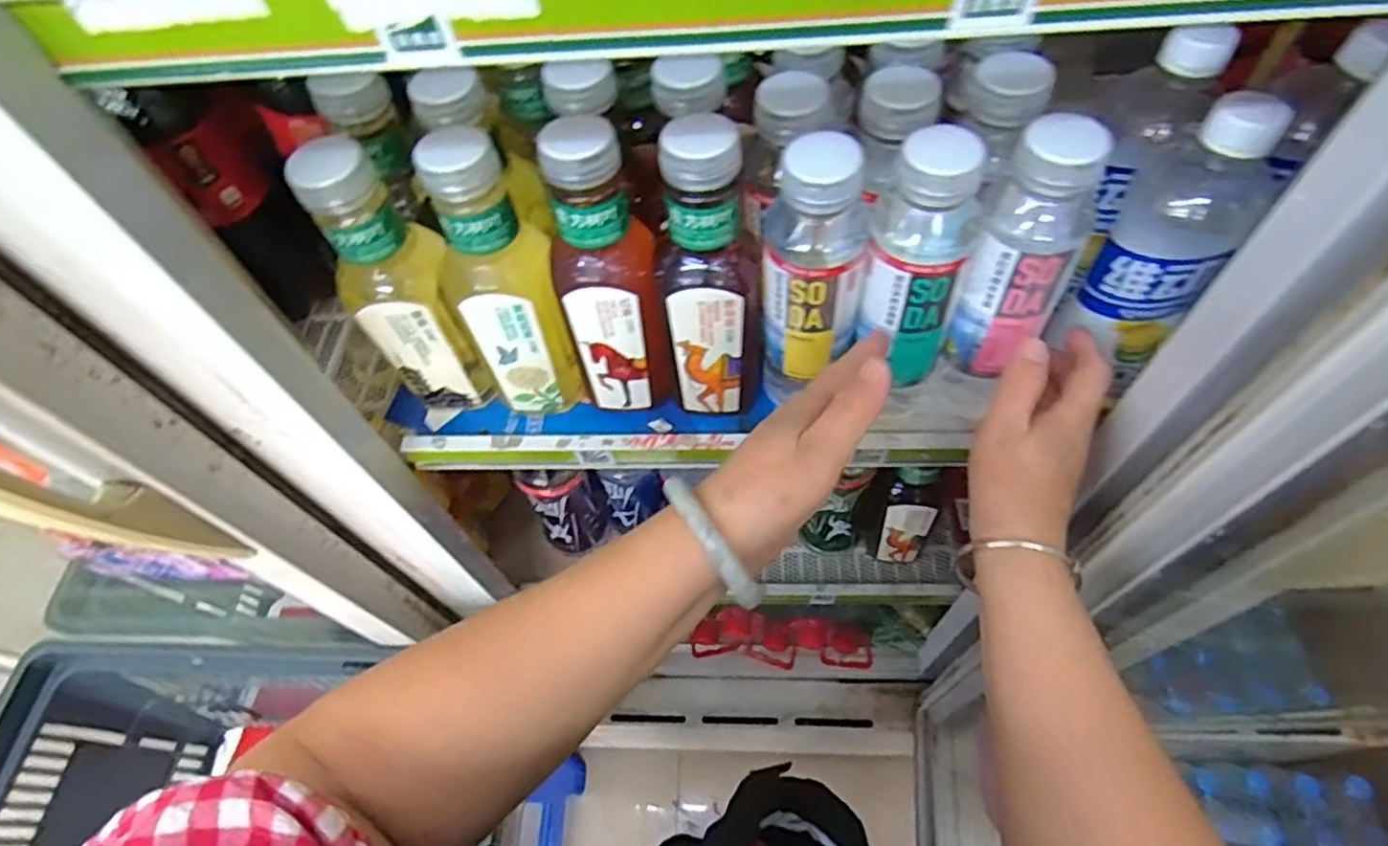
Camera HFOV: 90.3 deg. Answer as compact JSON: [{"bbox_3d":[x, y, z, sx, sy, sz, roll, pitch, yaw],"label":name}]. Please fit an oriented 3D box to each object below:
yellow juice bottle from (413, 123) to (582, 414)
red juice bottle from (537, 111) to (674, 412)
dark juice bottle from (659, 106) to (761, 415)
[{"bbox_3d":[-0.116,-0.077,0.427,0.059,0.192,0.052,-24,62,-11],"label":"yellow juice bottle"},{"bbox_3d":[-0.052,-0.083,0.422,0.061,0.189,0.058,-11,60,-4],"label":"red juice bottle"},{"bbox_3d":[0.012,-0.080,0.409,0.057,0.192,0.057,-3,60,1],"label":"dark juice bottle"}]

